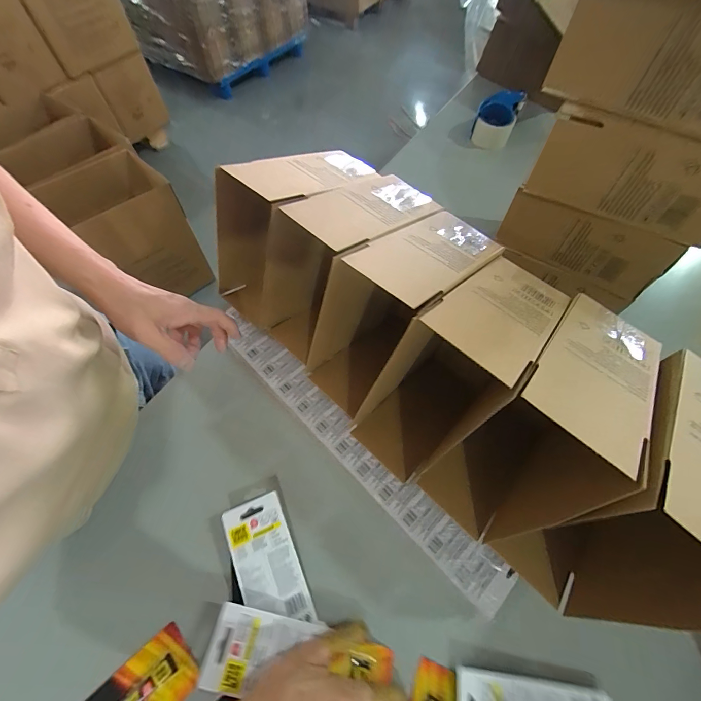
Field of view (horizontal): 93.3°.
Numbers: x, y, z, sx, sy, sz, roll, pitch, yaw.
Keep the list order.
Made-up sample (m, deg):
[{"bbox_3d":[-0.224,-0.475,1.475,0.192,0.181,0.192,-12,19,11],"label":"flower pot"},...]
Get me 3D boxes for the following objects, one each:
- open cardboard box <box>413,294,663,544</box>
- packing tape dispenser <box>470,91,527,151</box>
[{"bbox_3d":[0.199,0.069,0.340,0.245,0.202,0.104,-40,69,-19],"label":"open cardboard box"},{"bbox_3d":[0.333,-0.527,0.757,0.090,0.074,0.130,24,64,12],"label":"packing tape dispenser"}]

